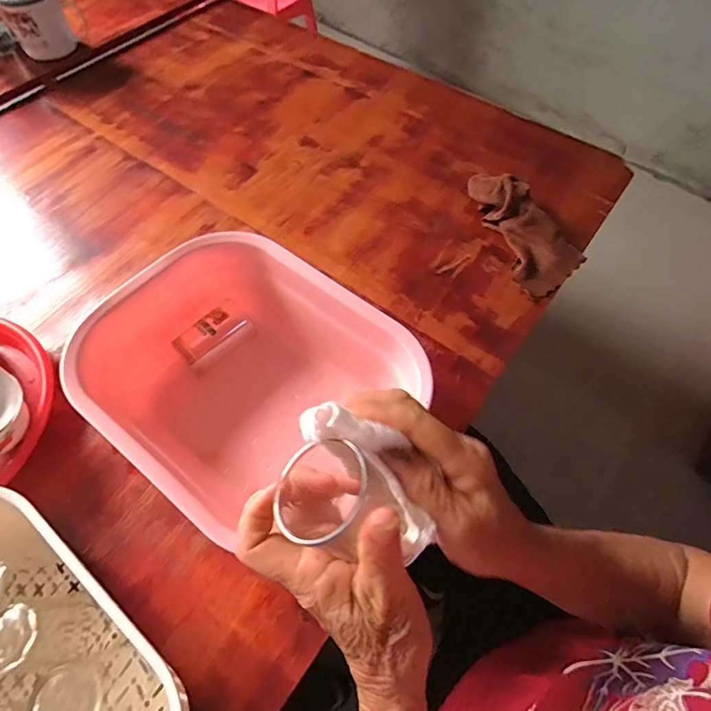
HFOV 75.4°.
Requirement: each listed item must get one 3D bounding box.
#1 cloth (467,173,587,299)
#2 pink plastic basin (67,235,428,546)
[{"bbox_3d":[0.230,-0.176,0.616,0.088,0.048,0.193,-14,61,-9],"label":"cloth"},{"bbox_3d":[-0.104,0.030,0.452,0.294,0.112,0.234,35,65,17],"label":"pink plastic basin"}]

